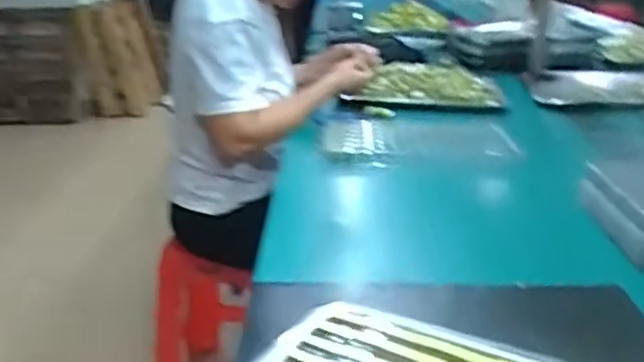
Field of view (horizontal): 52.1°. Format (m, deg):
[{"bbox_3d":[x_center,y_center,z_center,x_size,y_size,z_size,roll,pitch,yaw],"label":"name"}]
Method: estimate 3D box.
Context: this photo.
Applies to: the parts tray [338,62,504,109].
[{"bbox_3d":[0.229,-0.206,1.371,0.293,0.048,0.166,4,21,11],"label":"parts tray"}]

